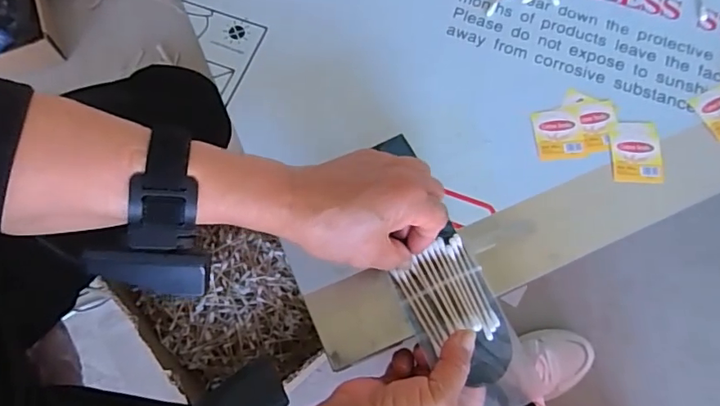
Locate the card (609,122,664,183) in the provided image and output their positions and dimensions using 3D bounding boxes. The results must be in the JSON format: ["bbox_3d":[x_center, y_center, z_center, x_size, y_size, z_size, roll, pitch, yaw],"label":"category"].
[{"bbox_3d":[0.224,-0.042,0.413,0.040,0.004,0.052,1,71,0],"label":"card"}]

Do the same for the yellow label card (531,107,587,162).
[{"bbox_3d":[0.163,-0.056,0.419,0.039,0.004,0.045,-4,71,-2],"label":"yellow label card"}]

